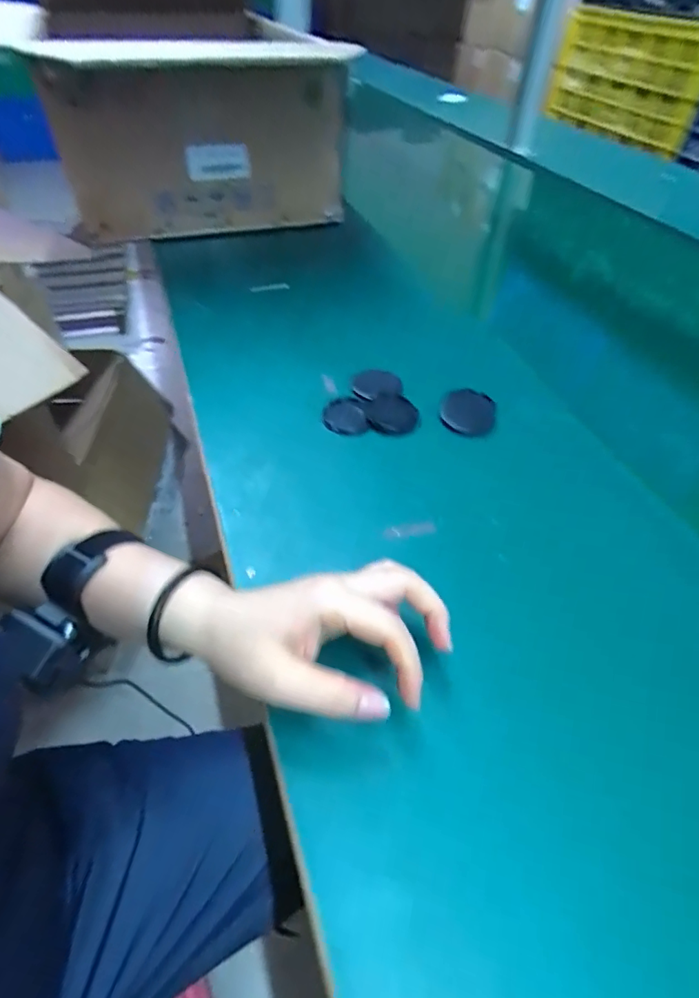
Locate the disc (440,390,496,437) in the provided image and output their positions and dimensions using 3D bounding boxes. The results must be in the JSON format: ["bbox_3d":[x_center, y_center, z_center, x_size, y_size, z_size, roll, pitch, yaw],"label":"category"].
[{"bbox_3d":[0.114,-0.081,0.475,0.051,0.013,0.063,10,48,7],"label":"disc"}]

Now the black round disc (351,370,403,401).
[{"bbox_3d":[0.028,-0.114,0.499,0.050,0.006,0.050,1,48,-1],"label":"black round disc"}]

